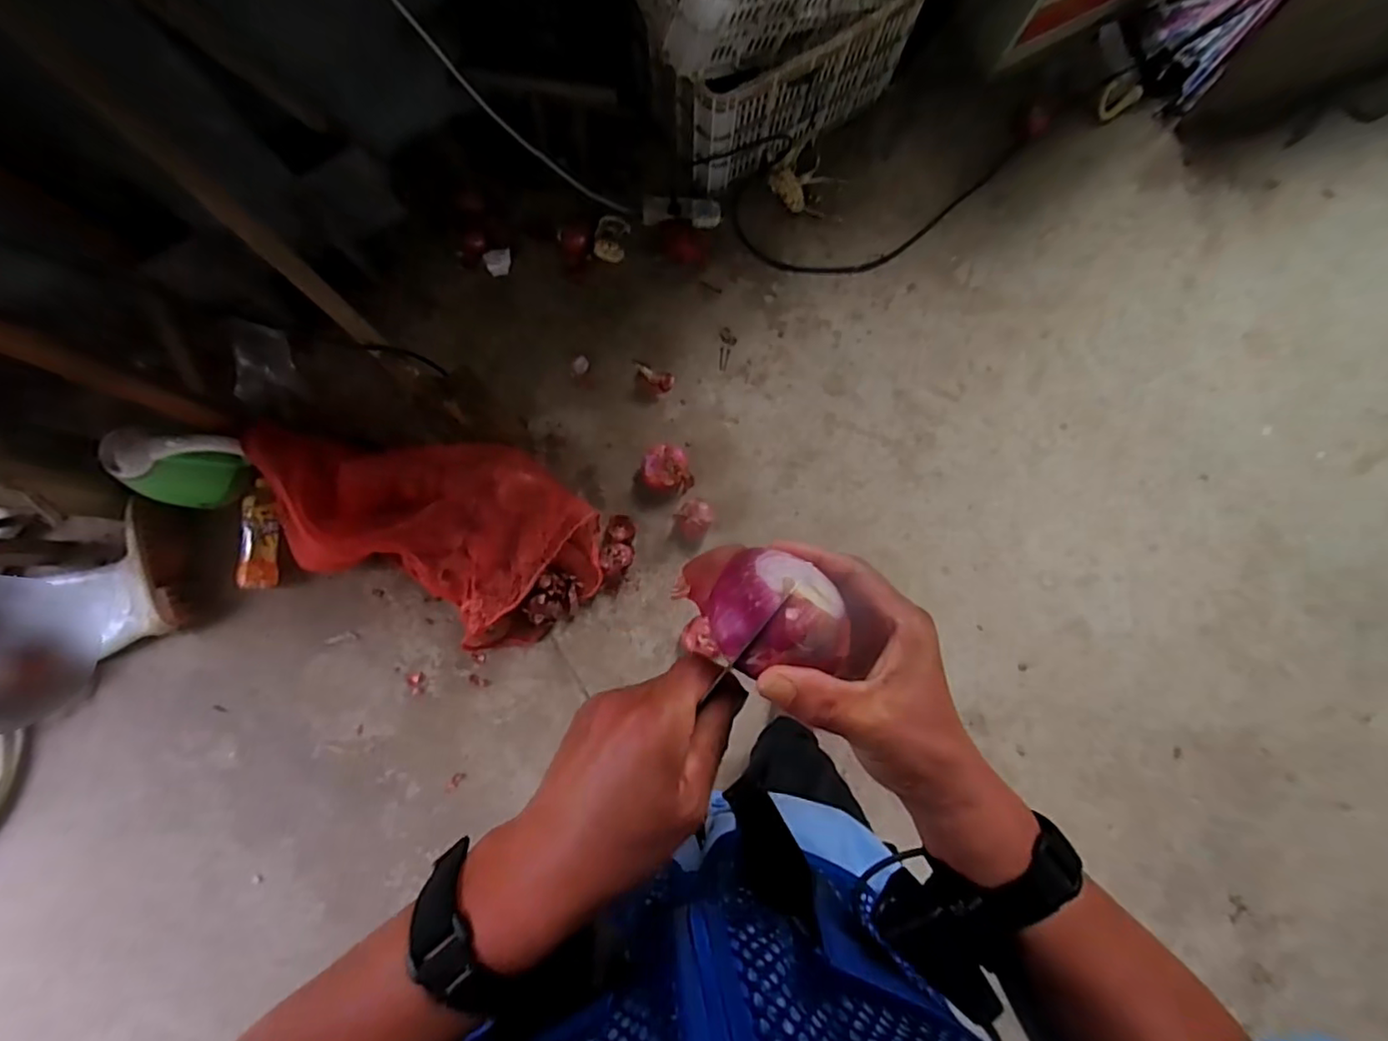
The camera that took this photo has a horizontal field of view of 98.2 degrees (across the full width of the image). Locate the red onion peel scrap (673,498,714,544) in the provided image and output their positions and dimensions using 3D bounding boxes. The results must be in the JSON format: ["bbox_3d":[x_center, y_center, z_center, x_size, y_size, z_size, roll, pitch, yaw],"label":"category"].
[{"bbox_3d":[0.001,-0.002,1.276,0.078,0.058,0.087,42,84,3],"label":"red onion peel scrap"}]

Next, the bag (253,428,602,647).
[{"bbox_3d":[-0.536,0.036,1.229,0.680,0.120,0.402,6,84,-2],"label":"bag"}]

